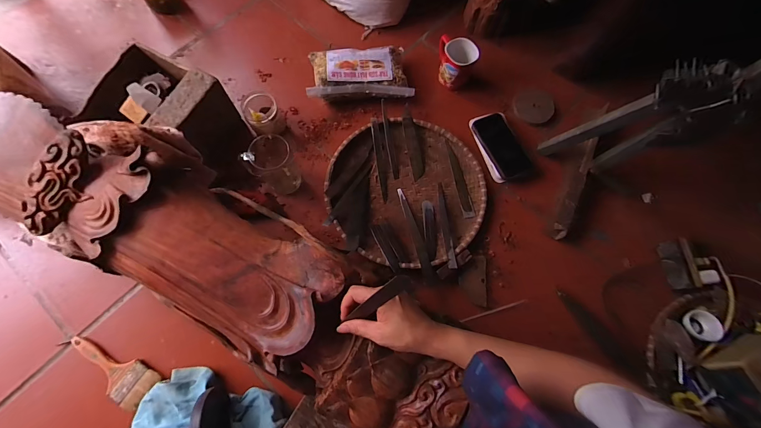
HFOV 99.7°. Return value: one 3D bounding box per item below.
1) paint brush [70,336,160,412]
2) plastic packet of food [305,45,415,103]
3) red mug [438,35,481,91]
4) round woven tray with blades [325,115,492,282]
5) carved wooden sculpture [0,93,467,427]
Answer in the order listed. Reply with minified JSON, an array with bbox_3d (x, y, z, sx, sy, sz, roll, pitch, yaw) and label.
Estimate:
[{"bbox_3d":[-0.476,0.271,0.571,0.169,0.016,0.065,33,73,9],"label":"paint brush"},{"bbox_3d":[-0.047,-0.327,0.750,0.236,0.068,0.132,-1,71,-2],"label":"plastic packet of food"},{"bbox_3d":[0.173,-0.354,0.753,0.091,0.089,0.091,1,71,-2],"label":"red mug"},{"bbox_3d":[0.054,-0.052,0.687,0.326,0.025,0.327,1,71,-2],"label":"round woven tray with blades"},{"bbox_3d":[-0.238,0.077,0.465,0.737,0.139,0.217,34,73,5],"label":"carved wooden sculpture"}]

